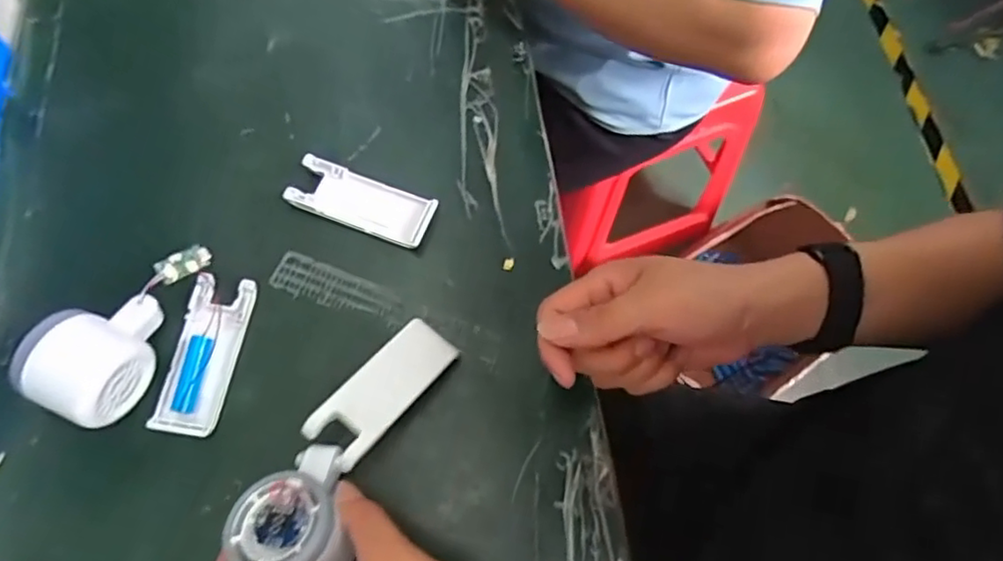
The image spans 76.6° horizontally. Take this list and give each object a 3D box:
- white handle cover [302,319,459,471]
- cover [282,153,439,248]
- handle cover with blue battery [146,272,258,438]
[{"bbox_3d":[-0.072,0.067,0.393,0.038,0.007,0.100,46,62,-2],"label":"white handle cover"},{"bbox_3d":[-0.100,-0.056,0.454,0.101,0.013,0.040,19,70,8],"label":"cover"},{"bbox_3d":[-0.193,0.048,0.414,0.040,0.014,0.102,9,69,4],"label":"handle cover with blue battery"}]

